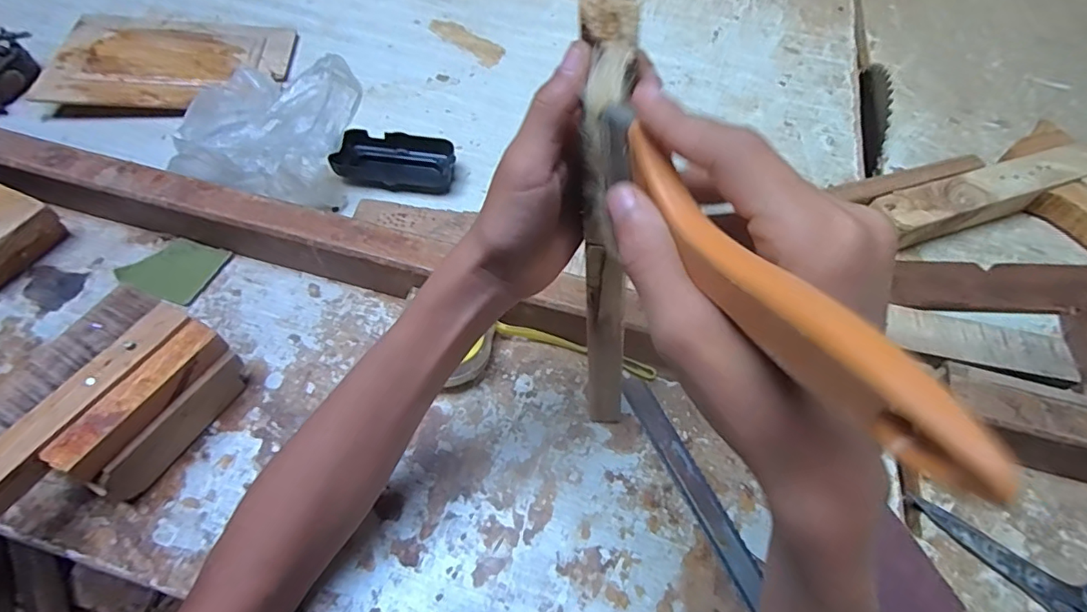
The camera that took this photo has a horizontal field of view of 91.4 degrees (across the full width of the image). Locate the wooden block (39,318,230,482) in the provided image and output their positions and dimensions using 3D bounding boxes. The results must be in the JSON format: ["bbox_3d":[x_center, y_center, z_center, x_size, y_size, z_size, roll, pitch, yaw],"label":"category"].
[{"bbox_3d":[-0.248,0.055,0.328,0.024,0.018,0.104,26,58,13],"label":"wooden block"}]

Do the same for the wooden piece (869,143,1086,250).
[{"bbox_3d":[0.423,-0.105,0.509,0.256,0.040,0.042,-17,59,-15],"label":"wooden piece"}]

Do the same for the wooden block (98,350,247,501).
[{"bbox_3d":[-0.238,0.079,0.350,0.007,0.040,0.101,25,58,12],"label":"wooden block"}]

